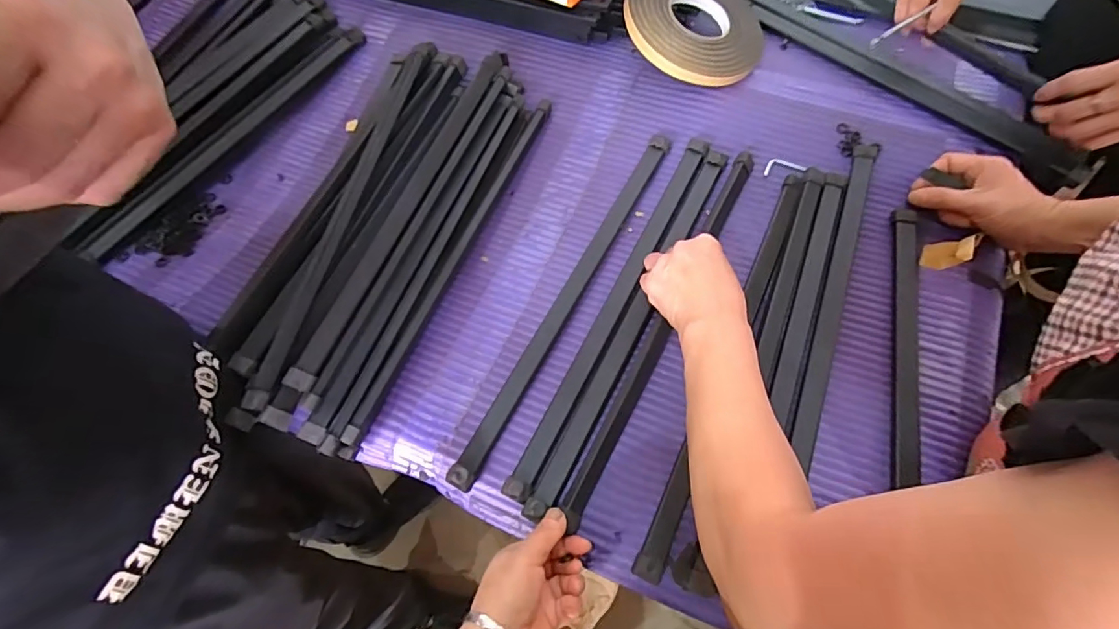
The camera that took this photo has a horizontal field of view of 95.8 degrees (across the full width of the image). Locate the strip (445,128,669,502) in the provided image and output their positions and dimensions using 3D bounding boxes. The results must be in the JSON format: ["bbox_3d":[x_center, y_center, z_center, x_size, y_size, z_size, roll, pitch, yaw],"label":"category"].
[{"bbox_3d":[0.015,-0.029,0.525,0.022,0.011,0.441,26,70,13],"label":"strip"}]

